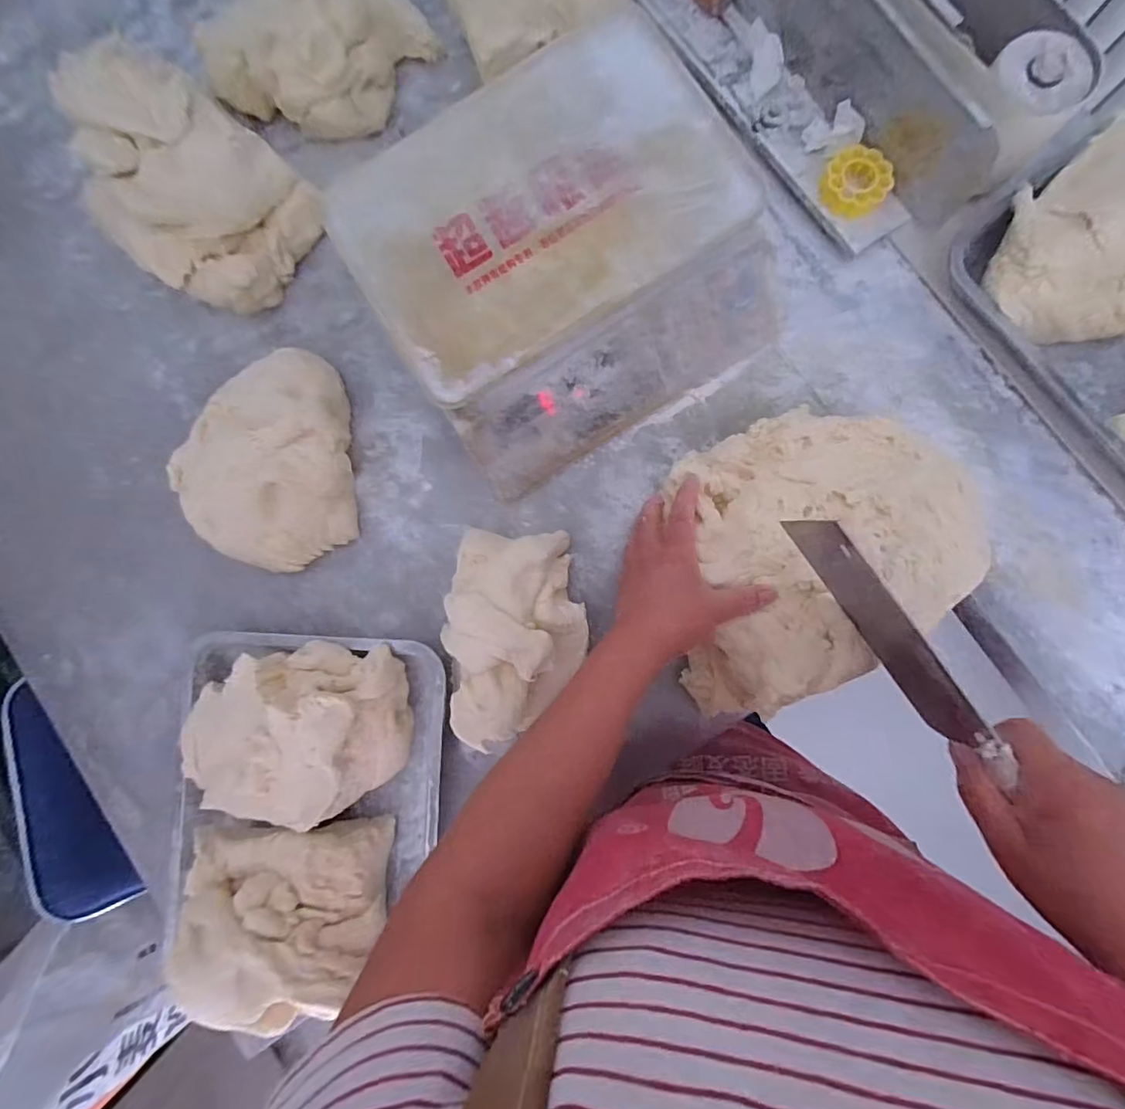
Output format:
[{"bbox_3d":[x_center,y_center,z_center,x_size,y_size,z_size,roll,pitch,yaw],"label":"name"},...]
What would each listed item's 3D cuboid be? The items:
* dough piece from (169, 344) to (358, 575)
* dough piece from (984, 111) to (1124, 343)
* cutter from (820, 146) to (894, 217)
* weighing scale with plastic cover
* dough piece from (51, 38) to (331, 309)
[{"bbox_3d":[-0.292,-0.091,0.516,0.158,0.073,0.205,-8,87,4],"label":"dough piece"},{"bbox_3d":[0.474,-0.273,0.463,0.181,0.102,0.166,-27,86,2],"label":"dough piece"},{"bbox_3d":[0.289,-0.365,0.510,0.058,0.024,0.058,0,87,4],"label":"cutter"},{"bbox_3d":[0.001,-0.269,0.495,0.334,0.101,0.310,-31,86,2],"label":"weighing scale with plastic cover"},{"bbox_3d":[-0.363,-0.353,0.510,0.191,0.133,0.168,38,90,5],"label":"dough piece"}]

